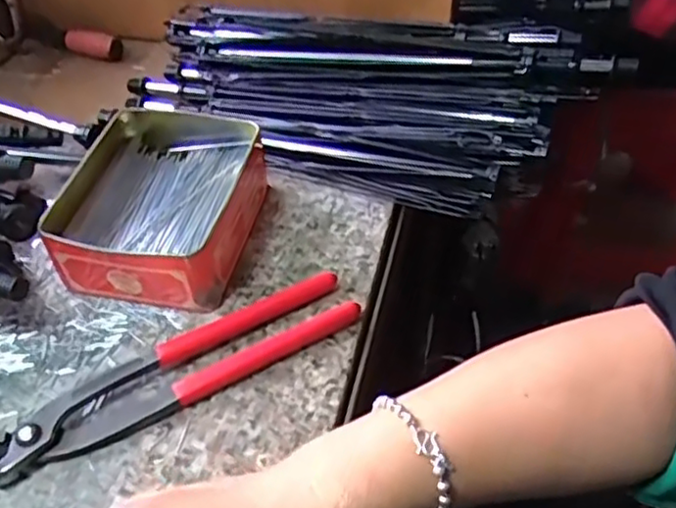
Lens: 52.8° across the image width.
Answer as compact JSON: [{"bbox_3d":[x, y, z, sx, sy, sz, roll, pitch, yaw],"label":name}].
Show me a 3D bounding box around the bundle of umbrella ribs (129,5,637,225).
[{"bbox_3d":[-0.001,-0.121,0.498,0.349,0.067,0.156,23,53,22],"label":"bundle of umbrella ribs"}]

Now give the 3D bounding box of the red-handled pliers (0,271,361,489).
[{"bbox_3d":[-0.084,0.057,0.355,0.194,0.014,0.046,-25,51,-20],"label":"red-handled pliers"}]

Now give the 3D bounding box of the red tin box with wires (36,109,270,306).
[{"bbox_3d":[-0.107,-0.029,0.409,0.109,0.047,0.126,9,49,10],"label":"red tin box with wires"}]

